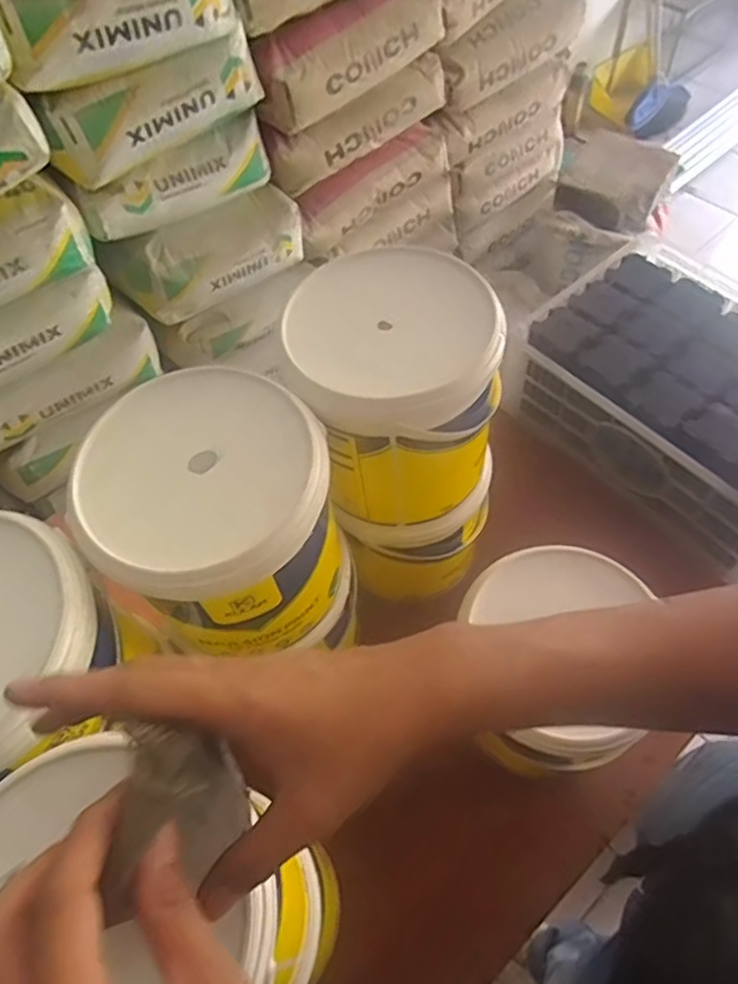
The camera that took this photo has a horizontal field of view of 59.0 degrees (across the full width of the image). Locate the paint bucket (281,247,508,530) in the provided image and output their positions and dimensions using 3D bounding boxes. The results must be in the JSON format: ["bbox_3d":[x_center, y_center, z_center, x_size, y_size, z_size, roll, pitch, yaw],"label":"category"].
[{"bbox_3d":[0.027,-0.089,0.590,0.166,0.183,0.158,-2,59,3],"label":"paint bucket"}]

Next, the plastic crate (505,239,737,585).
[{"bbox_3d":[0.420,-0.131,0.835,0.279,0.165,0.389,-37,63,-16],"label":"plastic crate"}]

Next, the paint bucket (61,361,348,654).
[{"bbox_3d":[-0.116,0.026,0.532,0.161,0.163,0.169,-2,59,3],"label":"paint bucket"}]

